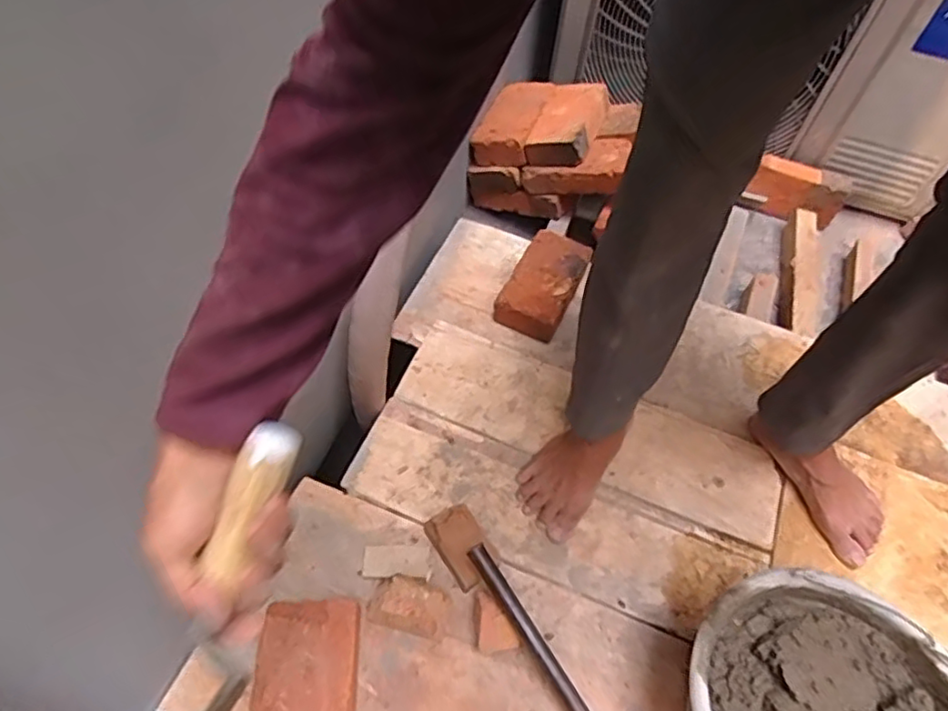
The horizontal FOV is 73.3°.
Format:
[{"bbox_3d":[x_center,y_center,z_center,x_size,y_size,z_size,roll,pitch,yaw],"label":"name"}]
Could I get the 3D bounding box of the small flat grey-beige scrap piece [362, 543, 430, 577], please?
[{"bbox_3d":[-0.096,0.252,0.783,0.079,0.013,0.041,2,54,-3],"label":"small flat grey-beige scrap piece"}]

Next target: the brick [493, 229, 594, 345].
[{"bbox_3d":[0.116,-0.119,1.046,0.104,0.052,0.195,23,56,12],"label":"brick"}]

